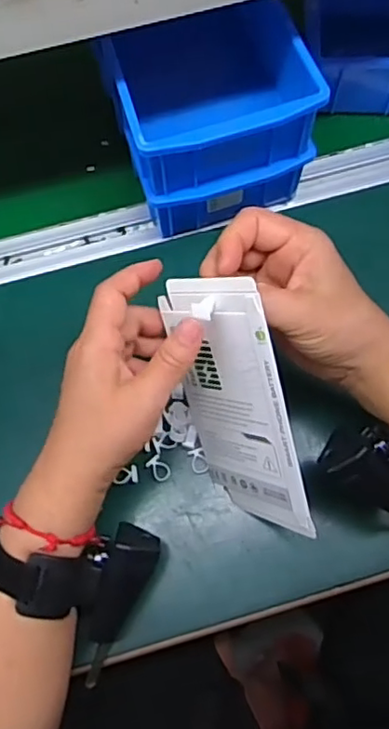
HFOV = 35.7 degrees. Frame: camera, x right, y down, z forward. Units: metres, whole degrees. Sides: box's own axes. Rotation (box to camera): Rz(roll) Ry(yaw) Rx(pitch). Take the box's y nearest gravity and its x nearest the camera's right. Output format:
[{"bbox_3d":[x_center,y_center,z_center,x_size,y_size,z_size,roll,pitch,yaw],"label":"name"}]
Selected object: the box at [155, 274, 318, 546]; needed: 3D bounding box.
[{"bbox_3d":[0.024,0.028,0.379,0.006,0.089,0.166,-29,113,-35],"label":"box"}]

